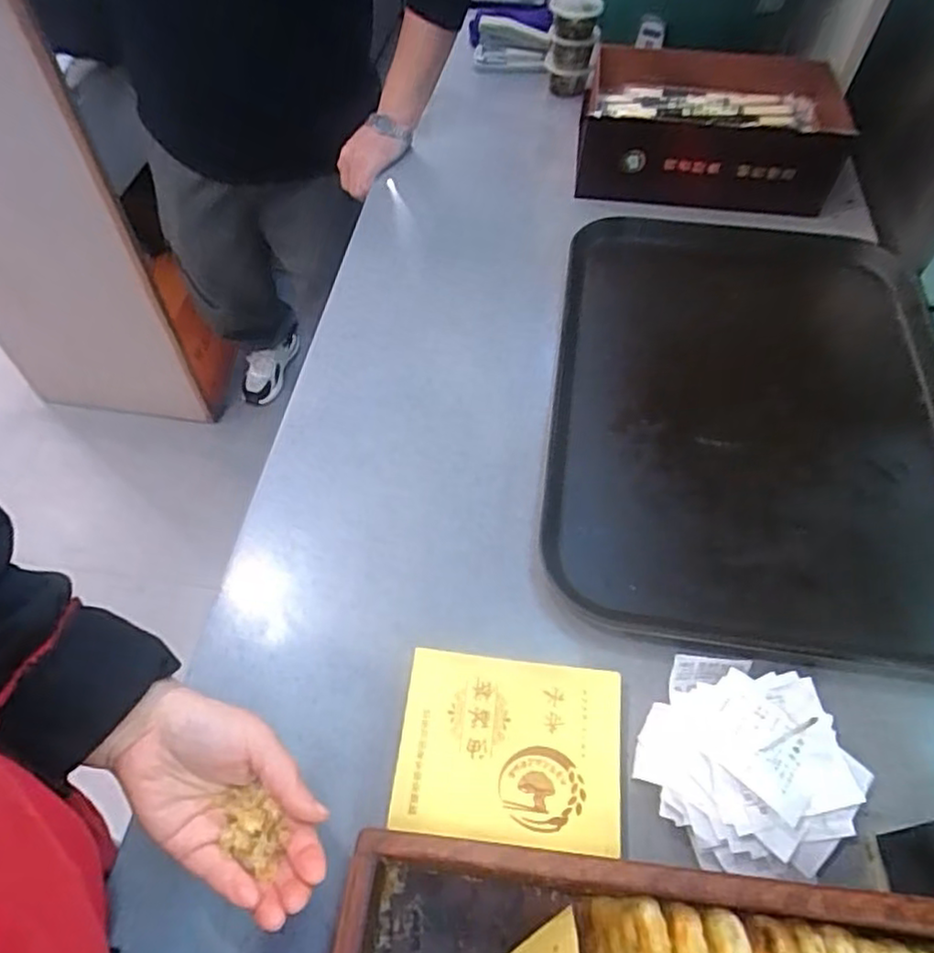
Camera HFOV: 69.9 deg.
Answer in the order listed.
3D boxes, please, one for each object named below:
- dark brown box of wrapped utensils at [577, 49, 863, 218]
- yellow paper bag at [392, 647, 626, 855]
[{"bbox_3d":[0.295,-0.425,0.823,0.302,0.098,0.196,5,55,2],"label":"dark brown box of wrapped utensils"},{"bbox_3d":[0.028,0.180,0.444,0.142,0.021,0.113,4,56,6],"label":"yellow paper bag"}]

